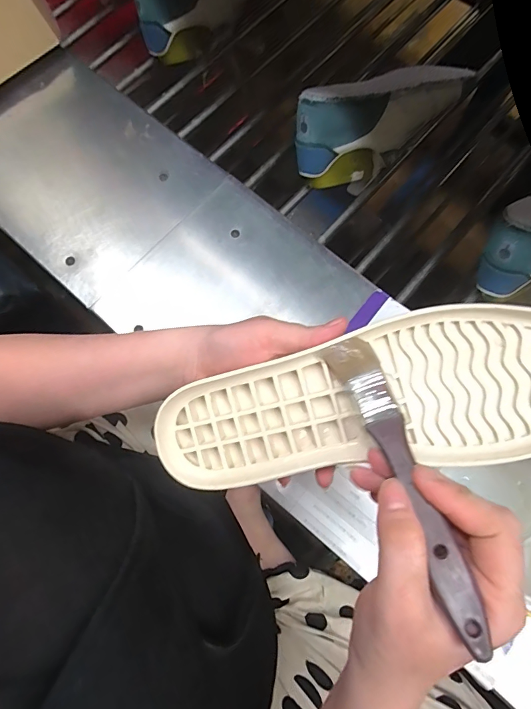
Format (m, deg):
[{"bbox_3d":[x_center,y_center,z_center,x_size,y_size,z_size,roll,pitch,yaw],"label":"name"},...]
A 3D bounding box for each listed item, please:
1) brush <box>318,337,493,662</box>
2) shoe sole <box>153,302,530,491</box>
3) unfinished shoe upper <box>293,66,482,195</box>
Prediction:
[{"bbox_3d":[0.074,0.064,0.227,0.026,0.018,0.171,-13,56,-6],"label":"brush"},{"bbox_3d":[0.070,0.034,0.280,0.298,0.030,0.096,-13,88,10],"label":"shoe sole"},{"bbox_3d":[0.144,-0.302,0.513,0.242,0.118,0.085,-34,76,-9],"label":"unfinished shoe upper"}]

